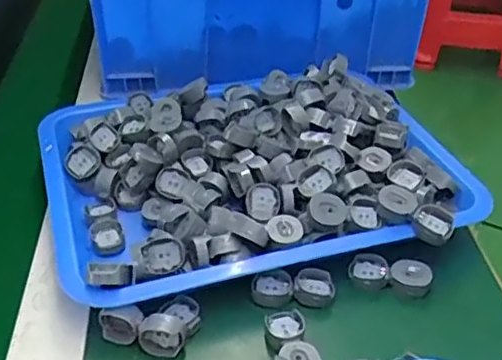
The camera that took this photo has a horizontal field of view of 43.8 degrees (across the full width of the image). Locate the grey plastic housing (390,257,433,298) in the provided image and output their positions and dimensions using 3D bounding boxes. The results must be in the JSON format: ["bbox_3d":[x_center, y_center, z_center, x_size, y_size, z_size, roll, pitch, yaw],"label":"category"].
[{"bbox_3d":[0.116,0.071,0.452,0.029,0.014,0.025,8,37,10],"label":"grey plastic housing"}]

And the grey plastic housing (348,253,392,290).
[{"bbox_3d":[0.087,0.067,0.458,0.030,0.014,0.024,11,37,13],"label":"grey plastic housing"}]

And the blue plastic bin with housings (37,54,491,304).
[{"bbox_3d":[0.000,-0.014,0.531,0.333,0.061,0.259,-9,37,-13],"label":"blue plastic bin with housings"}]

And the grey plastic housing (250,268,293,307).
[{"bbox_3d":[0.016,0.075,0.445,0.029,0.017,0.023,6,36,7],"label":"grey plastic housing"}]

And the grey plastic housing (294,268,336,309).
[{"bbox_3d":[0.045,0.076,0.443,0.029,0.012,0.025,0,36,-1],"label":"grey plastic housing"}]

